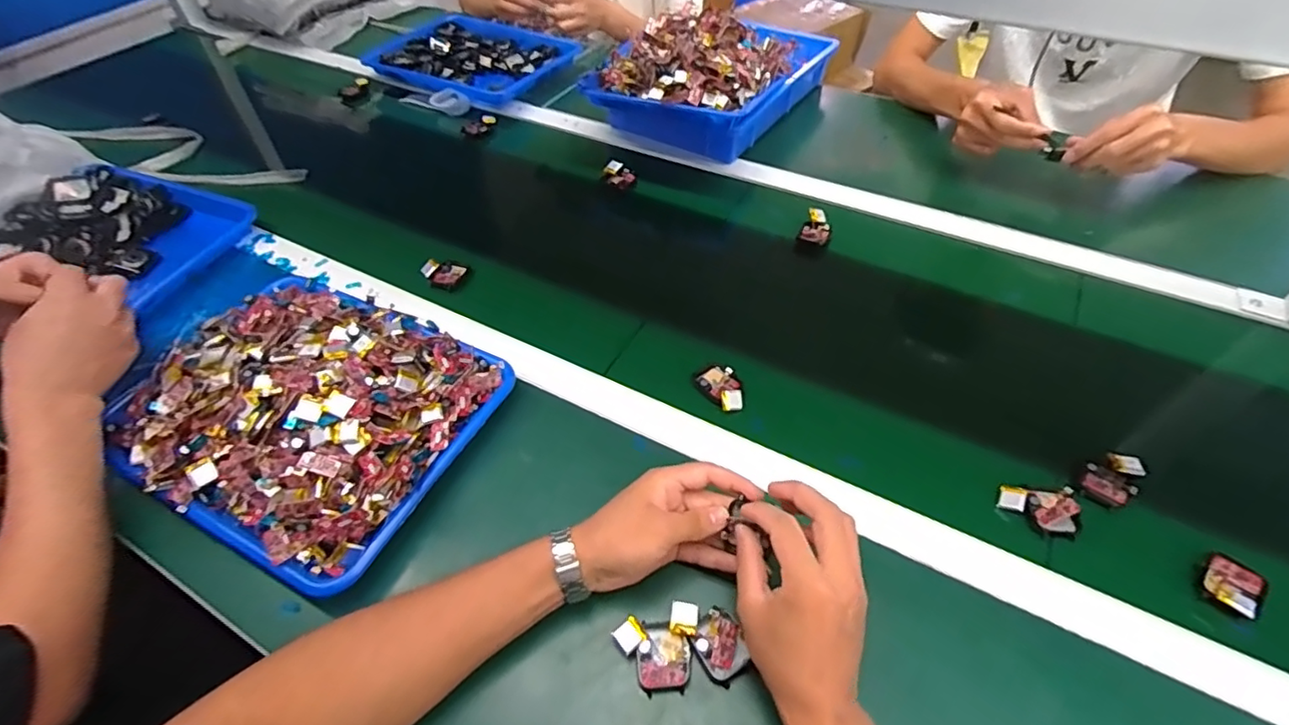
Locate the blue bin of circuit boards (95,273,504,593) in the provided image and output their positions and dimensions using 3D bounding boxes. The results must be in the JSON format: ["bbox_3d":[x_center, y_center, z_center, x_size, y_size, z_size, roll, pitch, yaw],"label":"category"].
[{"bbox_3d":[-0.313,0.033,0.530,0.309,0.061,0.245,21,54,18],"label":"blue bin of circuit boards"}]

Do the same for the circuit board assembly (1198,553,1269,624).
[{"bbox_3d":[0.451,0.172,0.441,0.052,0.009,0.035,-33,49,-30],"label":"circuit board assembly"}]

